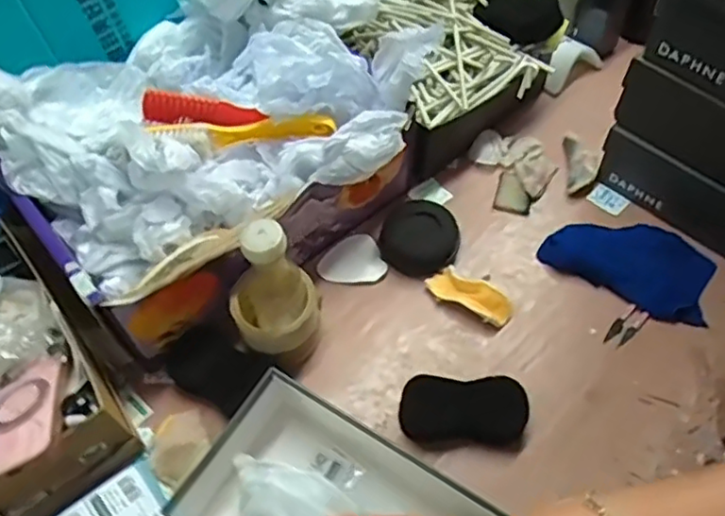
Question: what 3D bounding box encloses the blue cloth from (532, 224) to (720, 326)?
[{"bbox_3d":[0.317,0.001,0.756,0.182,0.022,0.110,29,62,19],"label":"blue cloth"}]

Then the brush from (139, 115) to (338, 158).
[{"bbox_3d":[-0.126,-0.136,0.688,0.188,0.031,0.032,-10,56,-5],"label":"brush"}]

